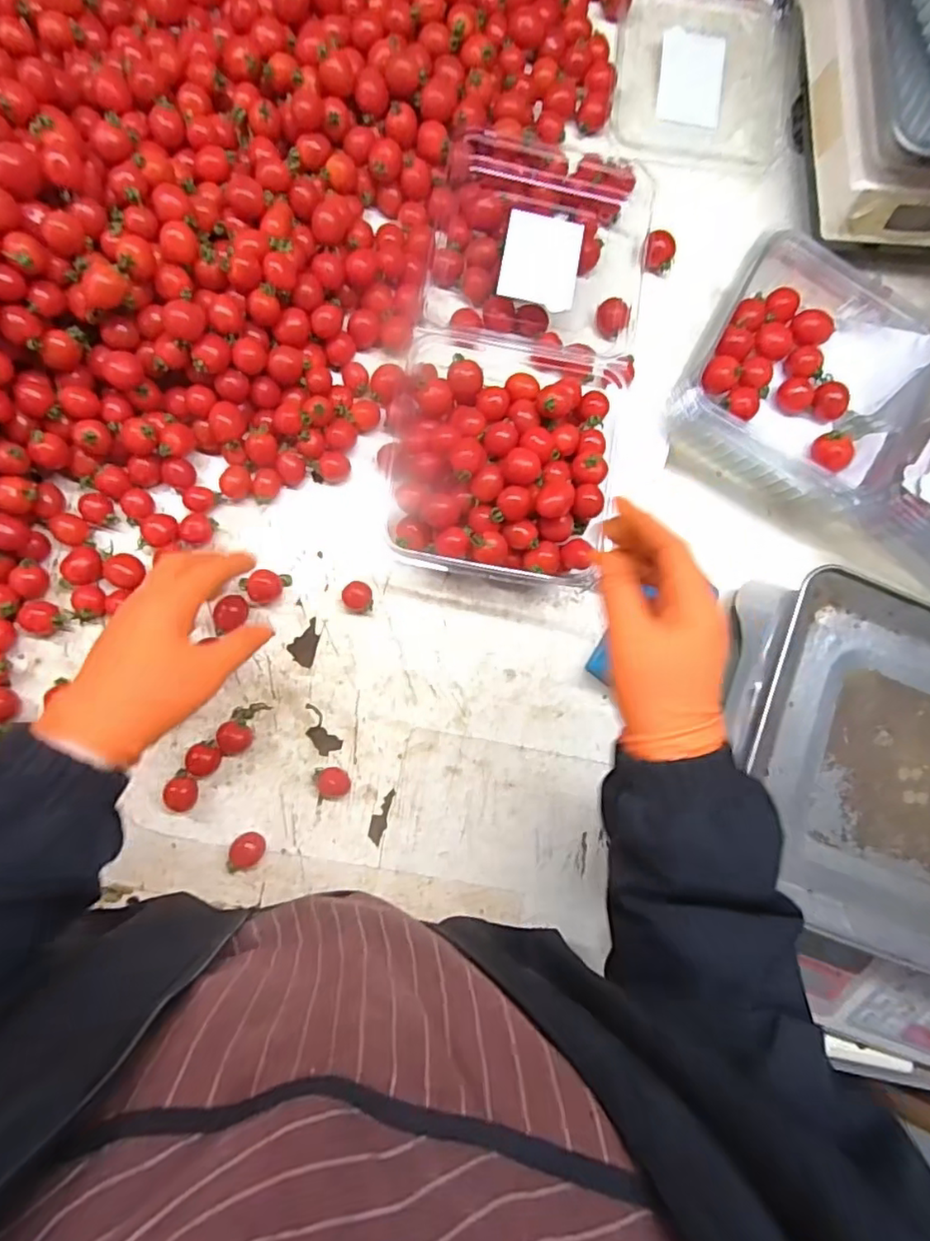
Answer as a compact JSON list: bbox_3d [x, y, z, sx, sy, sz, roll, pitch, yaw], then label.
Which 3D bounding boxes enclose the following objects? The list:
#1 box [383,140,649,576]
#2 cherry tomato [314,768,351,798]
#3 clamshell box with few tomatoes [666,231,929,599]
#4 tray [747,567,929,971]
[{"bbox_3d":[0.051,-0.218,0.499,0.185,0.075,0.392,14,73,-9],"label":"box"},{"bbox_3d":[-0.104,0.126,0.482,0.027,0.016,0.023,-10,87,-8],"label":"cherry tomato"},{"bbox_3d":[0.370,-0.166,0.542,0.373,0.076,0.208,32,82,-4],"label":"clamshell box with few tomatoes"},{"bbox_3d":[0.353,0.127,0.440,0.326,0.039,0.239,22,83,-6],"label":"tray"}]

